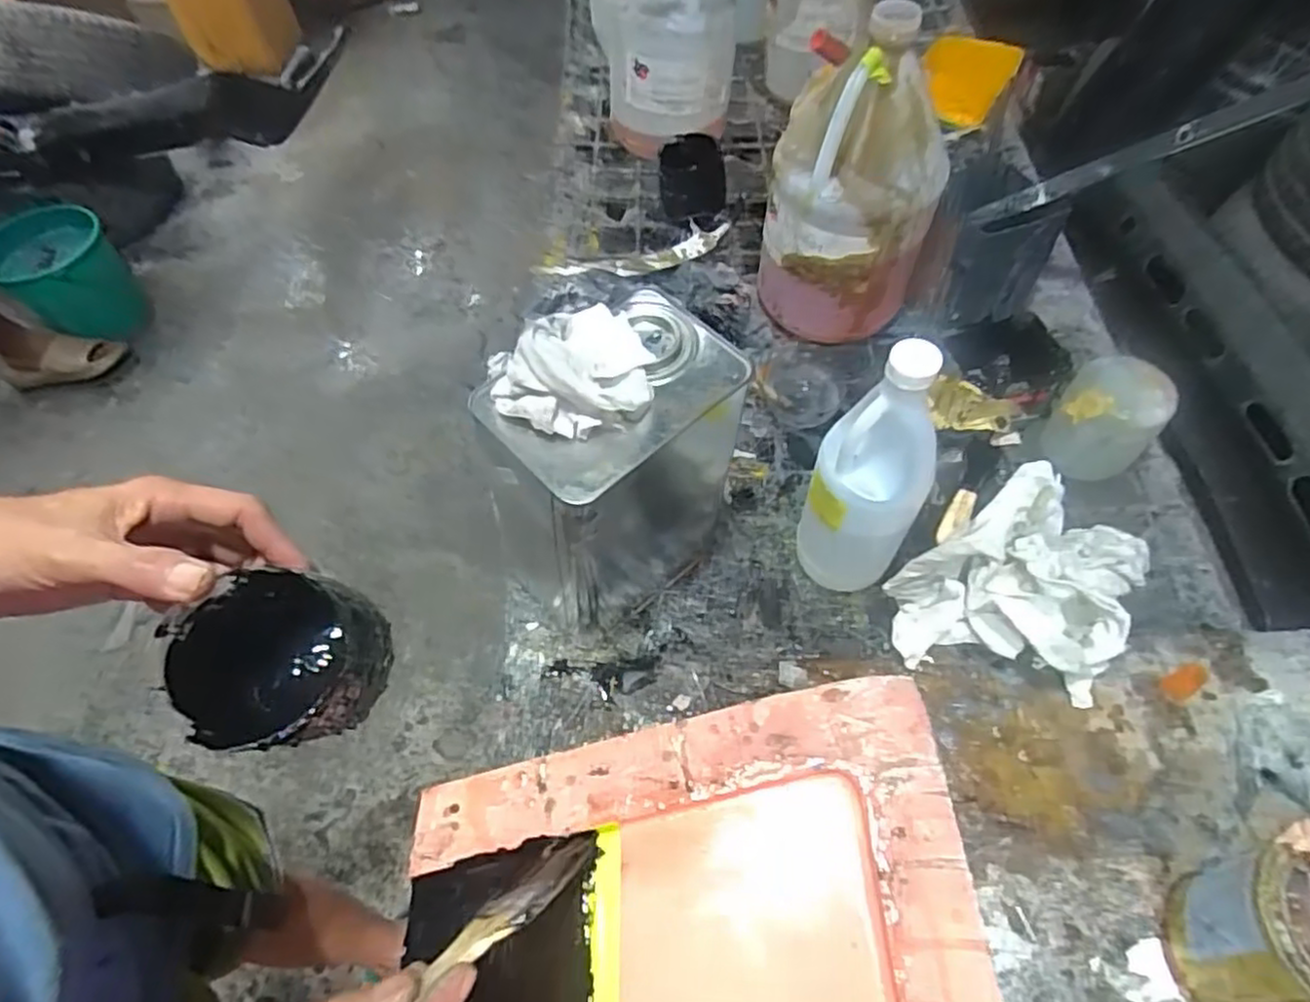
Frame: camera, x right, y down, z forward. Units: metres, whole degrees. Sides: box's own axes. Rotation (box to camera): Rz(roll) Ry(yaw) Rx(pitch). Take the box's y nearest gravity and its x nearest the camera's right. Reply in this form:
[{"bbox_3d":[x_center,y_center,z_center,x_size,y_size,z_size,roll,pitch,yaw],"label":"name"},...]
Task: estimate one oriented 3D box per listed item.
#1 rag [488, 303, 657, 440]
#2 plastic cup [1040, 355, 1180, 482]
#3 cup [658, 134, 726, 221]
[{"bbox_3d":[-0.043,-0.079,0.412,0.079,0.044,0.099,37,67,23],"label":"rag"},{"bbox_3d":[0.405,-0.072,0.632,0.080,0.092,0.080,-2,58,2],"label":"plastic cup"},{"bbox_3d":[0.042,-0.377,0.829,0.070,0.081,0.067,-2,58,2],"label":"cup"}]

